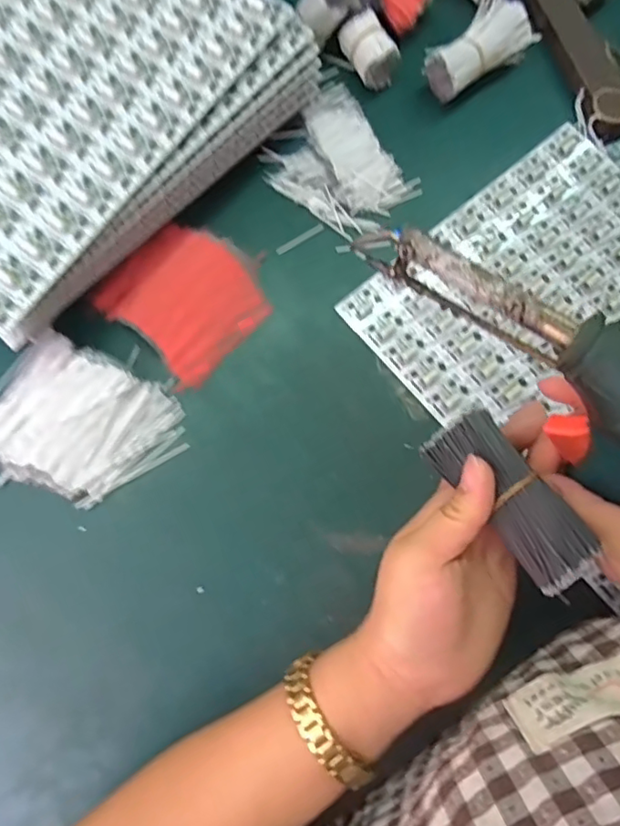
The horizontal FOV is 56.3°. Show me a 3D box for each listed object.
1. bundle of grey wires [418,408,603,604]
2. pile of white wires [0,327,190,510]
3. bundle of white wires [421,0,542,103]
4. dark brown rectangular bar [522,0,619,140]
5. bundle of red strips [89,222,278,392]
[{"bbox_3d":[0.093,0.039,0.267,0.037,0.018,0.086,-32,69,-7],"label":"bundle of grey wires"},{"bbox_3d":[-0.156,0.006,0.384,0.130,0.021,0.095,23,77,6],"label":"pile of white wires"},{"bbox_3d":[0.132,-0.285,0.453,0.092,0.036,0.048,-41,81,-9],"label":"bundle of white wires"},{"bbox_3d":[0.206,-0.320,0.473,0.040,0.018,0.223,-20,76,-4],"label":"dark brown rectangular bar"},{"bbox_3d":[-0.087,-0.084,0.411,0.102,0.013,0.096,39,79,10],"label":"bundle of red strips"}]

